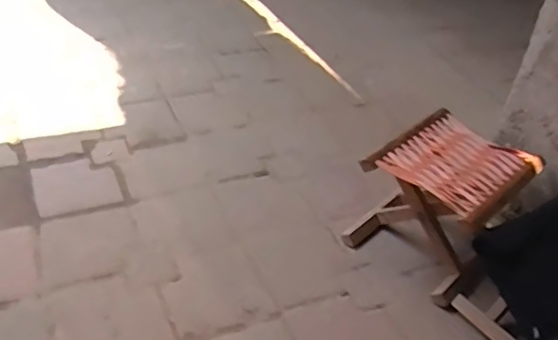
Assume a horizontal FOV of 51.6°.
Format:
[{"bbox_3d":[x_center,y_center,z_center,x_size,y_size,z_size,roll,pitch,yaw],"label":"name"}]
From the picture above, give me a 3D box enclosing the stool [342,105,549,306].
[{"bbox_3d":[0.351,0.066,1.246,0.277,0.227,0.322,29,43,26],"label":"stool"}]

